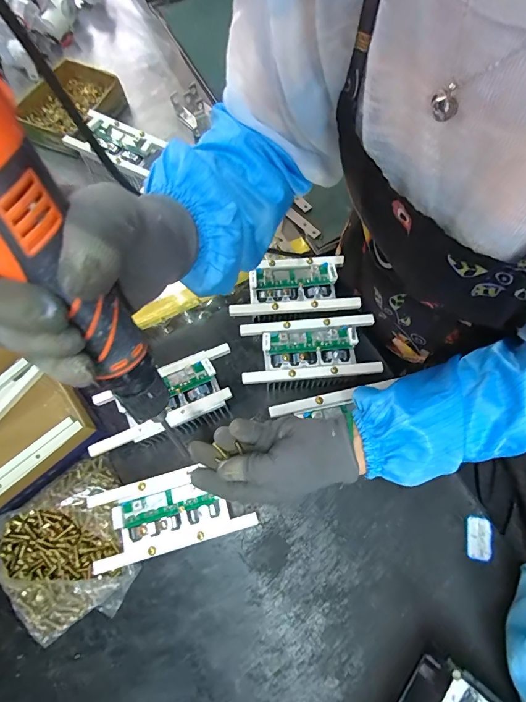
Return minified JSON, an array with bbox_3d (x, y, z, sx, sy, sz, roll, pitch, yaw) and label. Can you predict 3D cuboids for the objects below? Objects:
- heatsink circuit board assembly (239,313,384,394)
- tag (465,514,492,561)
[{"bbox_3d":[0.061,0.004,0.488,0.171,0.059,0.087,-4,69,-2],"label":"heatsink circuit board assembly"},{"bbox_3d":[0.259,0.224,0.432,0.027,0.005,0.048,0,65,27],"label":"tag"}]

